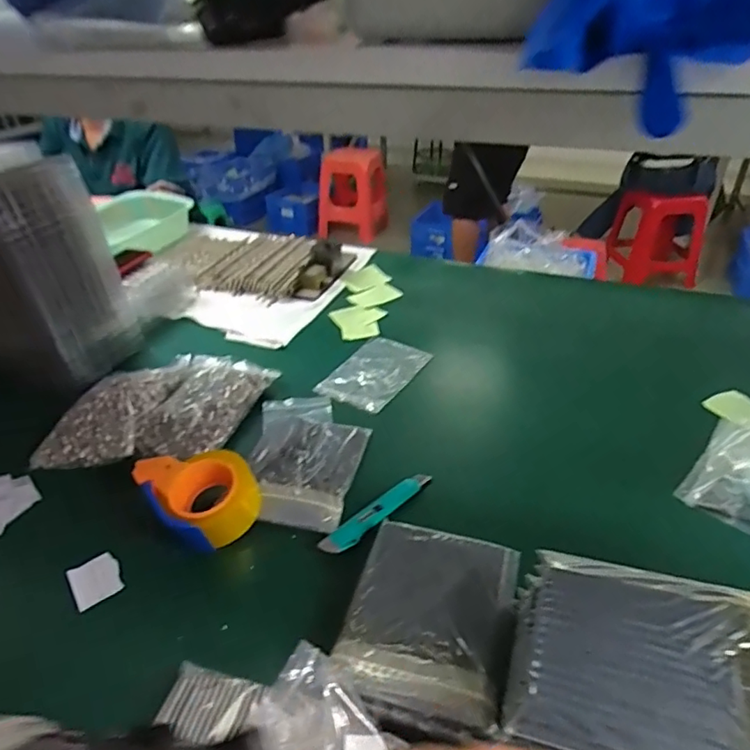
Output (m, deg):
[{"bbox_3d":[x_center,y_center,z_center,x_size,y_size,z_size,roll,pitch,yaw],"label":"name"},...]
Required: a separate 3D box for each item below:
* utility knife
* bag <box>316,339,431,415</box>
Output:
[{"bbox_3d":[0.006,0.157,0.647,0.024,0.008,0.168,29,45,35],"label":"utility knife"},{"bbox_3d":[0.003,-0.007,0.892,0.119,0.009,0.185,16,37,27],"label":"bag"}]

